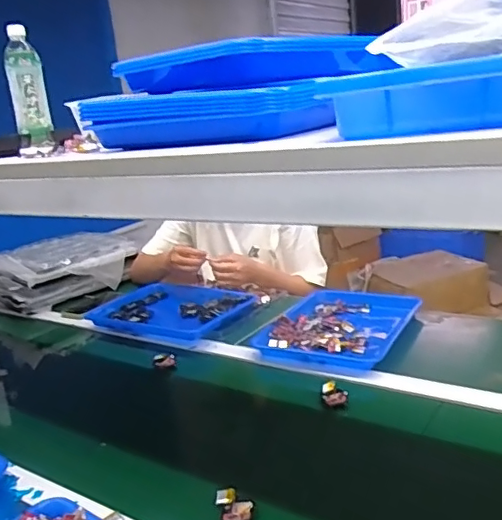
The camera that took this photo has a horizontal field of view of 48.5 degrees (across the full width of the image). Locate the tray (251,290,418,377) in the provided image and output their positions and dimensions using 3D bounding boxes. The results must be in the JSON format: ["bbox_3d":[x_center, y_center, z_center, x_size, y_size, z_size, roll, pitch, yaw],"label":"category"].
[{"bbox_3d":[0.182,0.124,1.112,0.251,0.034,0.353,3,18,31],"label":"tray"}]

